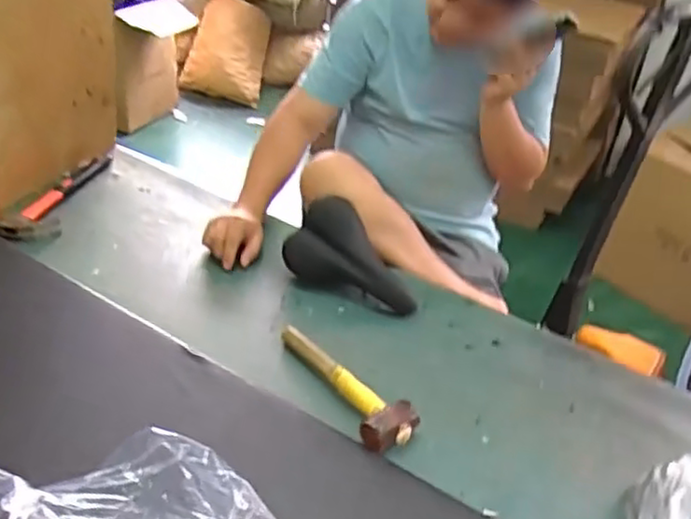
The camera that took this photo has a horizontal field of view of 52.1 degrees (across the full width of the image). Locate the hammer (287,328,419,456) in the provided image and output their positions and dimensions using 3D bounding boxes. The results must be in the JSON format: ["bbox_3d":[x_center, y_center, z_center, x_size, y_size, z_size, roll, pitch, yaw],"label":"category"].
[{"bbox_3d":[0.003,0.187,1.069,0.085,0.052,0.268,-18,43,-30],"label":"hammer"}]

